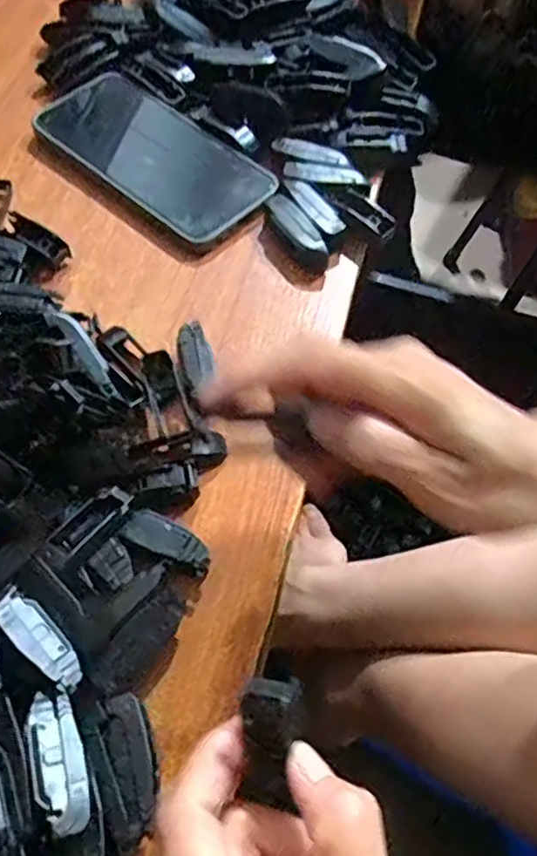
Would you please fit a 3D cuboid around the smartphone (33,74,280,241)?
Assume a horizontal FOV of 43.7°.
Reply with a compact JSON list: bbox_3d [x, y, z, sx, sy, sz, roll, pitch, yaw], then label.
[{"bbox_3d":[-0.077,-0.179,0.439,0.163,0.013,0.074,39,67,19],"label":"smartphone"}]

